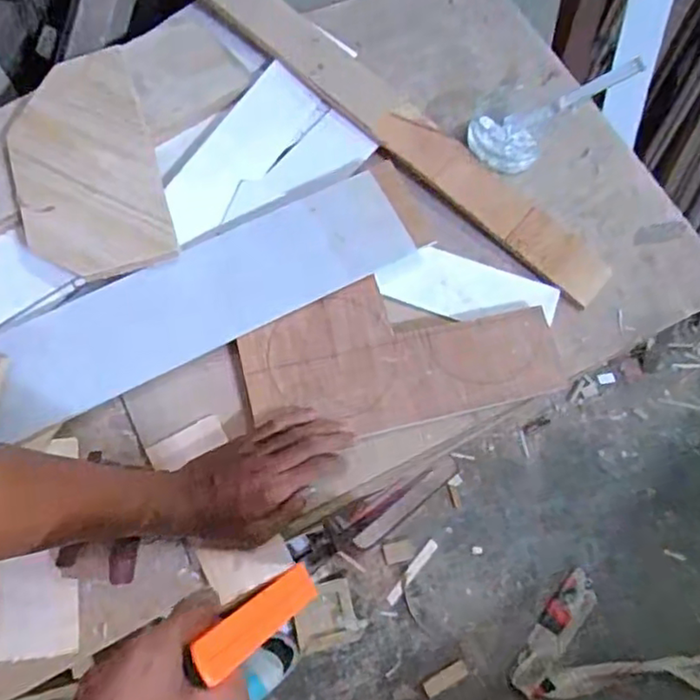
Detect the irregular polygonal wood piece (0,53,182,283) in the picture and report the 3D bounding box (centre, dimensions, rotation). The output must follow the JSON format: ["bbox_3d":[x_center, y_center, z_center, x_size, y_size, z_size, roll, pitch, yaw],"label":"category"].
[{"bbox_3d":[-0.265,-0.188,0.632,0.138,0.020,0.247,-17,76,0],"label":"irregular polygonal wood piece"}]

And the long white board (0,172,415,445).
[{"bbox_3d":[-0.142,-0.049,0.619,0.409,0.010,0.104,-27,87,-9],"label":"long white board"}]

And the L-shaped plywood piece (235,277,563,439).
[{"bbox_3d":[0.045,0.002,0.615,0.290,0.015,0.142,-12,74,-5],"label":"L-shaped plywood piece"}]

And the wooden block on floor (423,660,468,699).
[{"bbox_3d":[0.187,0.644,1.240,0.091,0.007,0.030,-26,72,-13],"label":"wooden block on floor"}]

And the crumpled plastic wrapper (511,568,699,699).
[{"bbox_3d":[0.631,0.598,1.247,0.591,0.036,0.244,10,68,1],"label":"crumpled plastic wrapper"}]

